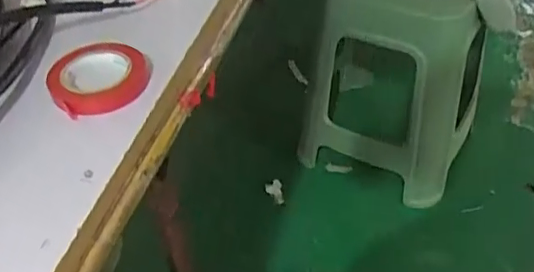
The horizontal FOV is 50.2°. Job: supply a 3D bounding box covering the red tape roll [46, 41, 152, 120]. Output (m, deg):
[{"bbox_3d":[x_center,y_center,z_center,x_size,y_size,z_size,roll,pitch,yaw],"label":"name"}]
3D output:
[{"bbox_3d":[-0.105,-0.038,0.360,0.062,0.015,0.052,-26,48,-23],"label":"red tape roll"}]

